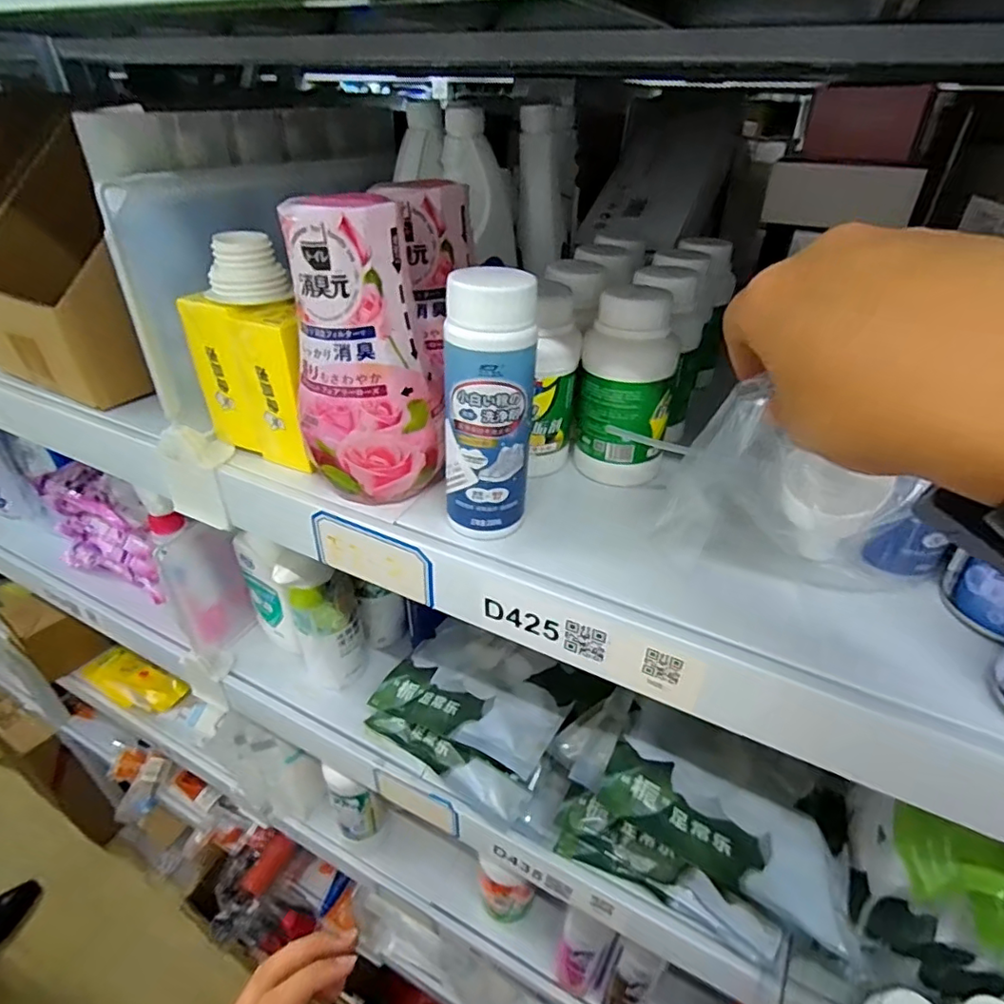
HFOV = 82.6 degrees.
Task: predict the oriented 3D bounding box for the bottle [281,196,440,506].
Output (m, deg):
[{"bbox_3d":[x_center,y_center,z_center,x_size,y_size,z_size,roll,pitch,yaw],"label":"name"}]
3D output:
[{"bbox_3d":[-0.085,-0.082,0.336,0.078,0.165,0.063,-7,36,-12],"label":"bottle"}]

